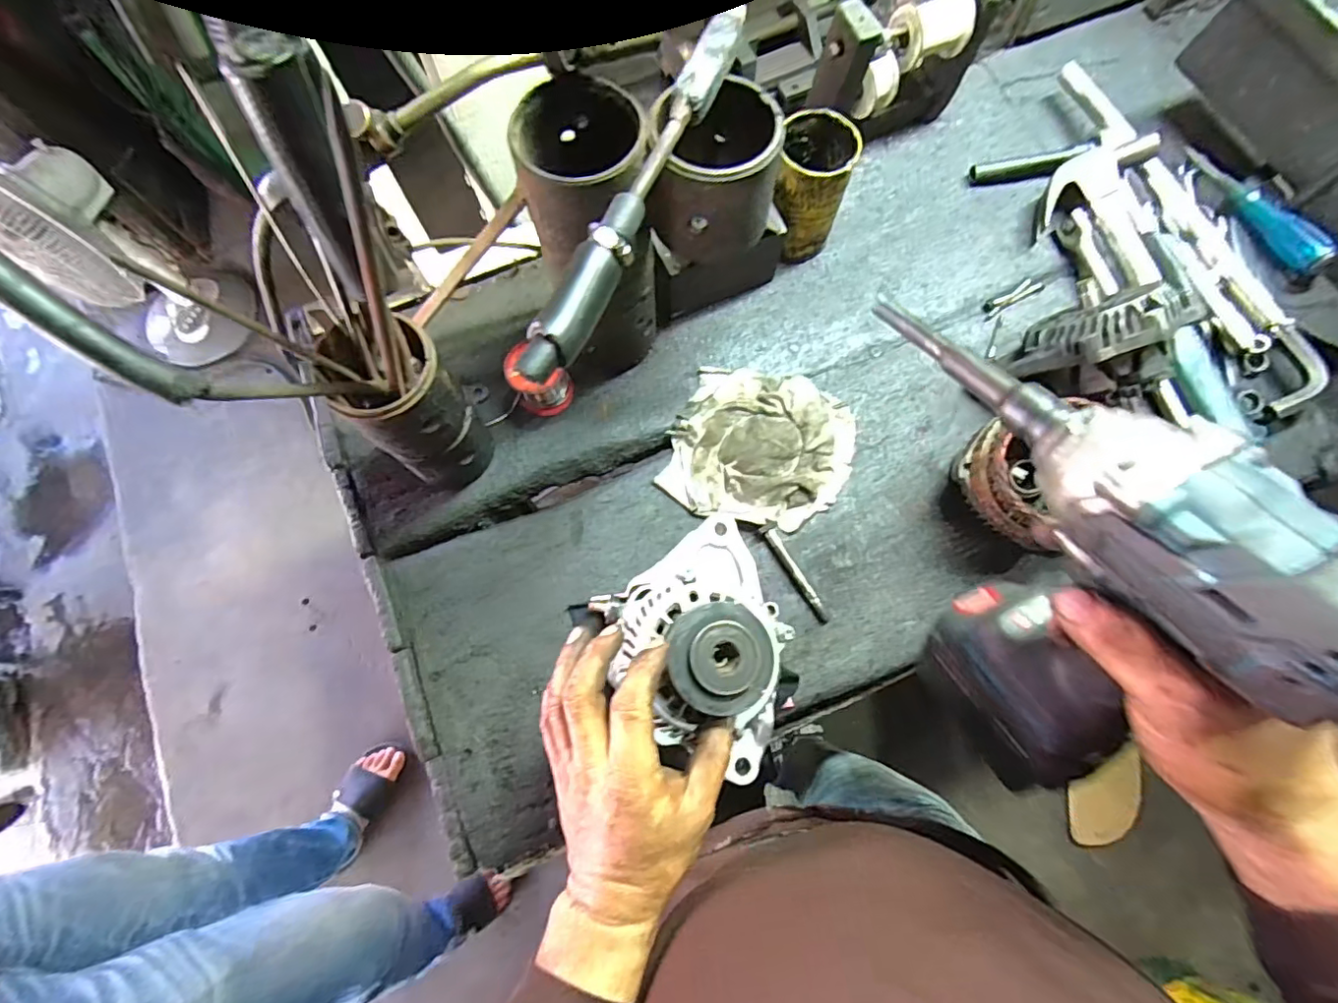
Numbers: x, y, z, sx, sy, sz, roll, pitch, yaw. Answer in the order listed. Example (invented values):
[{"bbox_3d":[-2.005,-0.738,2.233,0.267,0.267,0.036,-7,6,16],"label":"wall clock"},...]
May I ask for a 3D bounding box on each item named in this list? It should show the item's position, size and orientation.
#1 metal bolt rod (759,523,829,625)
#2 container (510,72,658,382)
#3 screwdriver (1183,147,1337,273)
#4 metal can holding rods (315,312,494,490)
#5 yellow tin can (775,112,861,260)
[{"bbox_3d":[0.116,0.066,0.519,0.016,0.015,0.100,-28,75,-7],"label":"metal bolt rod"},{"bbox_3d":[-0.056,-0.201,0.469,0.090,0.228,0.099,-5,74,-1],"label":"container"},{"bbox_3d":[0.582,-0.294,0.557,0.030,0.029,0.185,-10,61,-3],"label":"screwdriver"},{"bbox_3d":[-0.195,-0.065,0.462,0.080,0.170,0.066,-7,74,-2],"label":"metal can holding rods"},{"bbox_3d":[0.134,-0.304,0.555,0.072,0.112,0.077,10,74,3],"label":"yellow tin can"}]

